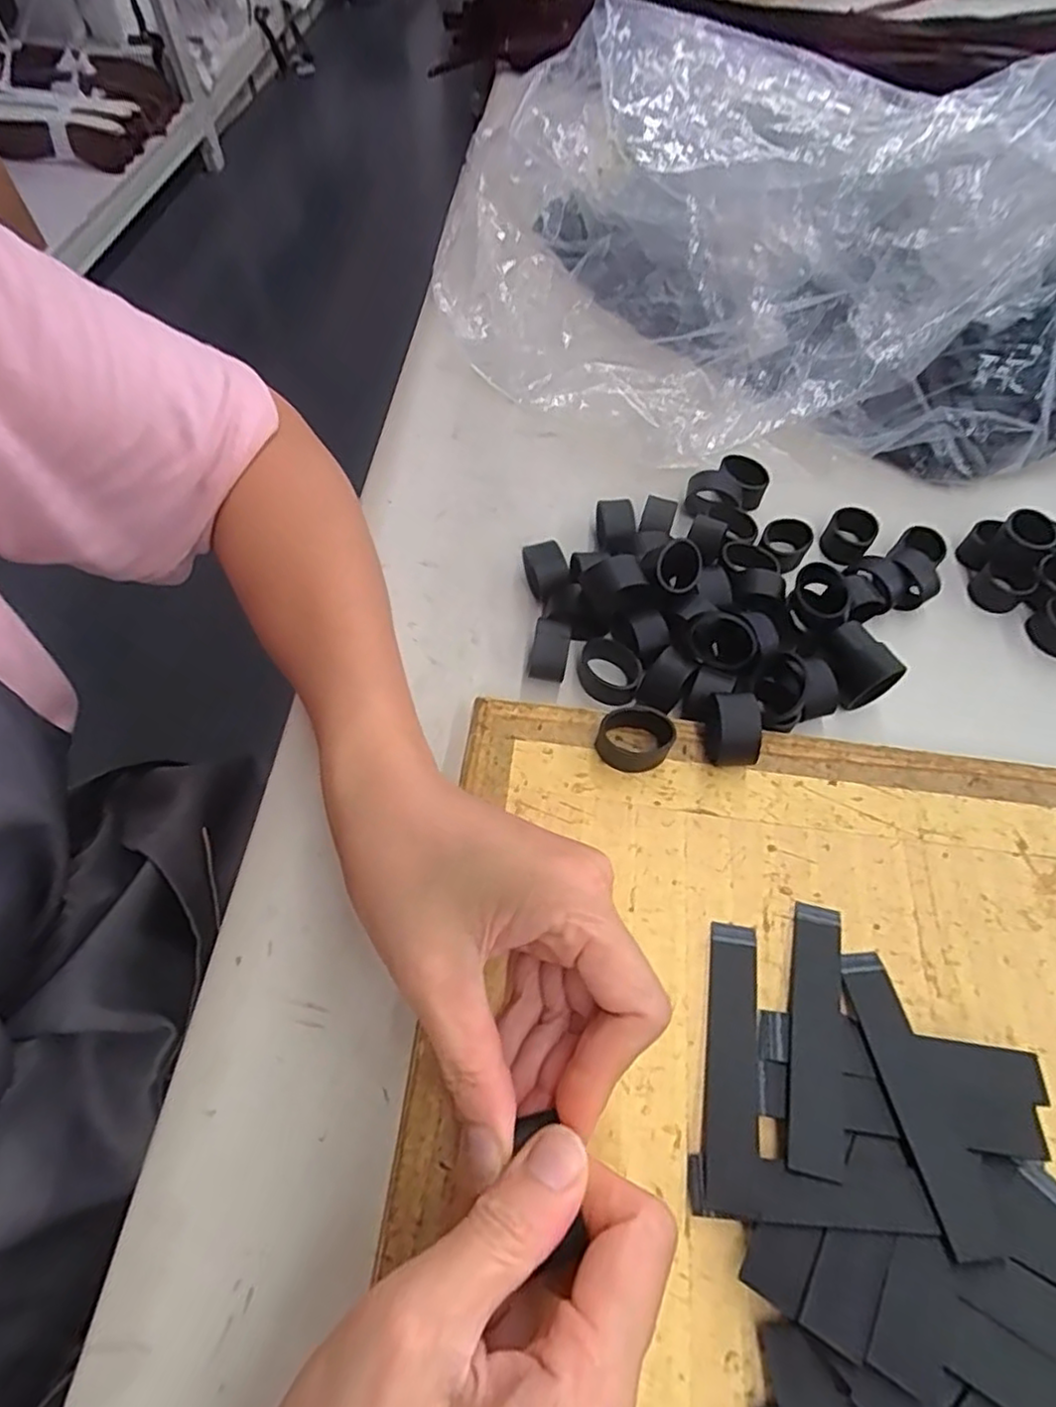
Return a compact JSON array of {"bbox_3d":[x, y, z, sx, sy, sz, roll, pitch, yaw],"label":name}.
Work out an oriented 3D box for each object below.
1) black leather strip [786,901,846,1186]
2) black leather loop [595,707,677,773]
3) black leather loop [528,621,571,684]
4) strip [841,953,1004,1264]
[{"bbox_3d":[0.106,0.119,0.243,0.019,0.005,0.092,10,52,12],"label":"black leather strip"},{"bbox_3d":[0.047,0.016,0.293,0.031,0.016,0.025,17,61,10],"label":"black leather loop"},{"bbox_3d":[0.010,-0.023,0.325,0.018,0.024,0.023,8,59,5],"label":"black leather loop"},{"bbox_3d":[0.132,0.132,0.229,0.019,0.004,0.090,-2,46,-4],"label":"strip"}]

